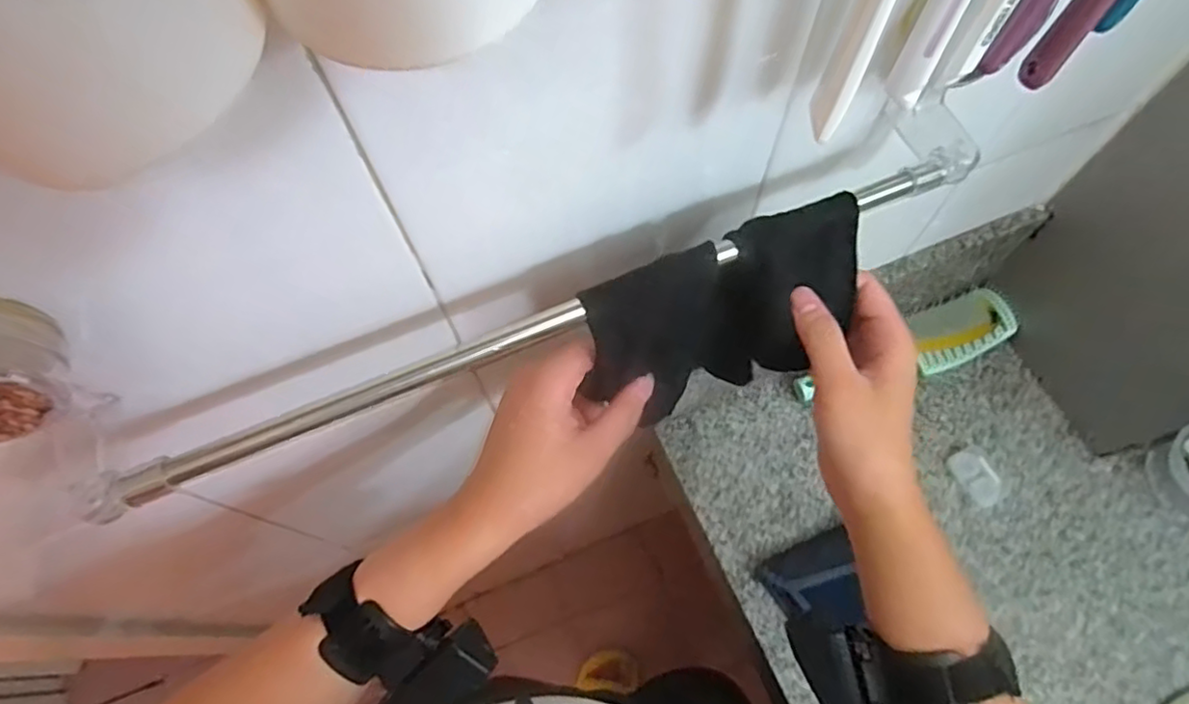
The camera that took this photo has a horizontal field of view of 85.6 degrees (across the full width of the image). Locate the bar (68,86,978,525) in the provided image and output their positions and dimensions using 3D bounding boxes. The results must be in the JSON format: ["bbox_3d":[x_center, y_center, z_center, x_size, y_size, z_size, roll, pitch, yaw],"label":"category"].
[{"bbox_3d":[-0.017,-0.033,0.324,0.474,0.028,0.059,-23,68,-9],"label":"bar"}]

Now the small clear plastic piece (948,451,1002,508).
[{"bbox_3d":[0.389,0.128,0.654,0.037,0.009,0.055,-19,67,-7],"label":"small clear plastic piece"}]

